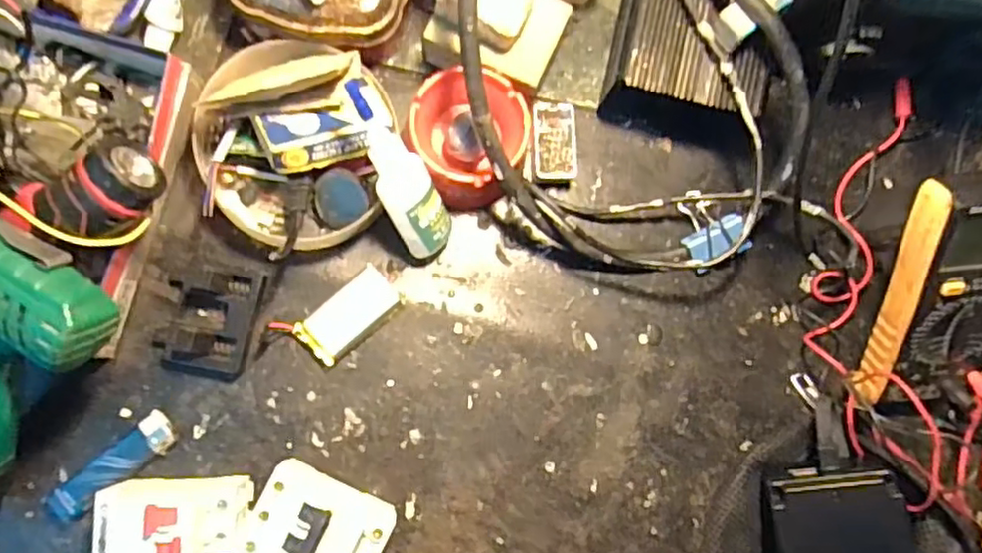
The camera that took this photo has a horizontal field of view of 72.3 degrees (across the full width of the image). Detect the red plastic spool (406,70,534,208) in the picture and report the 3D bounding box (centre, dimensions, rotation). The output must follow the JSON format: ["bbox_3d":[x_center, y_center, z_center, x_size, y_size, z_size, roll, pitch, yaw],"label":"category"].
[{"bbox_3d":[-0.017,-0.092,0.458,0.079,0.046,0.088,2,83,-6],"label":"red plastic spool"}]

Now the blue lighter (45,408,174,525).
[{"bbox_3d":[-0.235,0.120,0.418,0.083,0.013,0.025,-41,89,-9],"label":"blue lighter"}]

